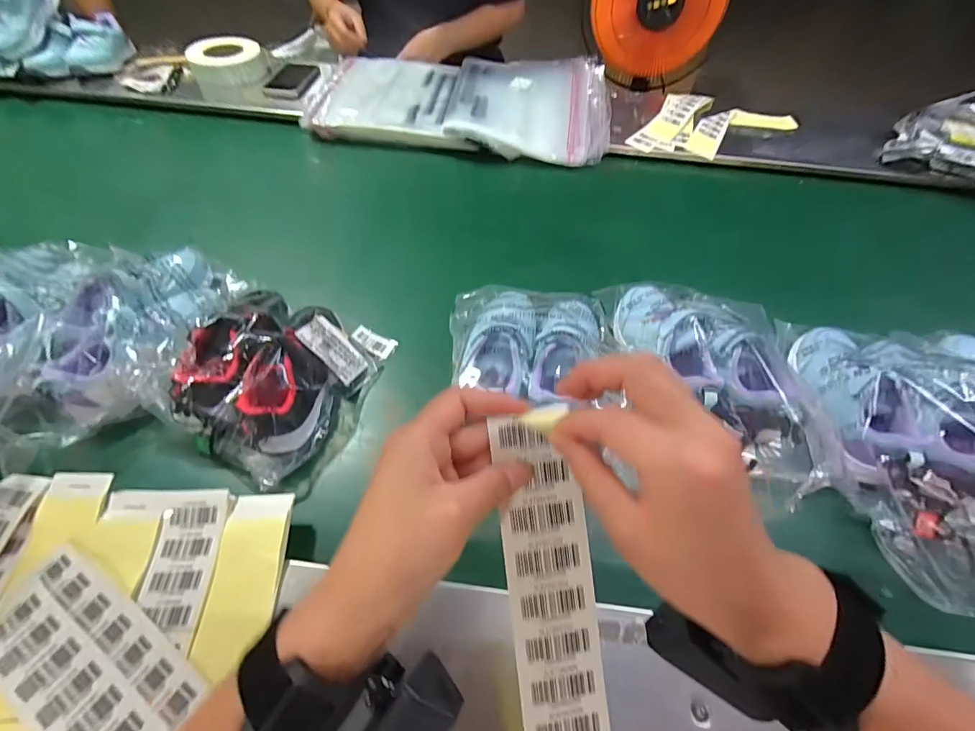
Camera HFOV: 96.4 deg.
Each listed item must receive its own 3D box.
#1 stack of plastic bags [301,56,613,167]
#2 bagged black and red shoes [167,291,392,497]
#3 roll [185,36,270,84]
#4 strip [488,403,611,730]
[{"bbox_3d":[-0.046,-0.521,0.857,0.563,0.065,0.286,7,56,4],"label":"stack of plastic bags"},{"bbox_3d":[-0.226,0.012,0.473,0.163,0.095,0.209,15,57,9],"label":"bagged black and red shoes"},{"bbox_3d":[-0.529,-0.621,0.892,0.142,0.056,0.142,0,56,0],"label":"roll"},{"bbox_3d":[0.044,0.176,0.257,0.049,0.007,0.296,-7,89,-6],"label":"strip"}]

